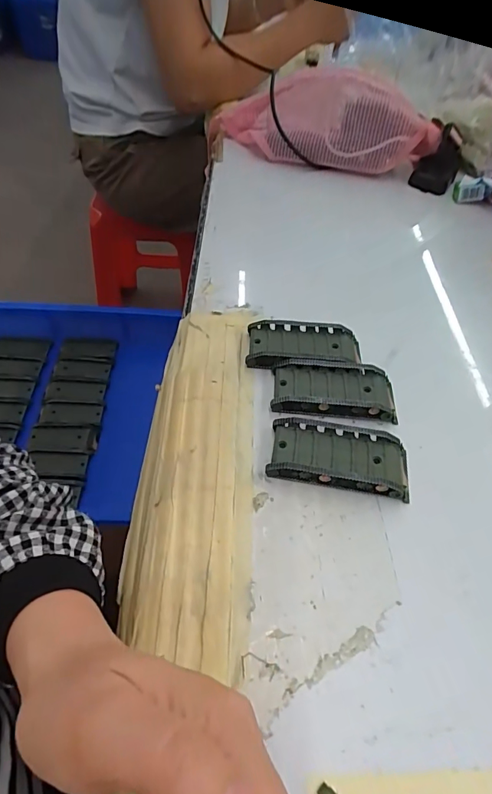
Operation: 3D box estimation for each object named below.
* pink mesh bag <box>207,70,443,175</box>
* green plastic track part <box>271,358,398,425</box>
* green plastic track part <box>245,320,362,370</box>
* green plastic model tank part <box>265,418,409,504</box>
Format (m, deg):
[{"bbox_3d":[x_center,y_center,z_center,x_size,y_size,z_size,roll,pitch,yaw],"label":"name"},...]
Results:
[{"bbox_3d":[0.098,-0.377,0.585,0.303,0.105,0.102,9,52,3],"label":"pink mesh bag"},{"bbox_3d":[0.070,-0.007,0.334,0.095,0.017,0.047,4,52,-1],"label":"green plastic track part"},{"bbox_3d":[0.051,-0.043,0.361,0.096,0.017,0.044,4,52,-1],"label":"green plastic track part"},{"bbox_3d":[0.066,0.041,0.298,0.095,0.019,0.044,10,52,4],"label":"green plastic model tank part"}]

